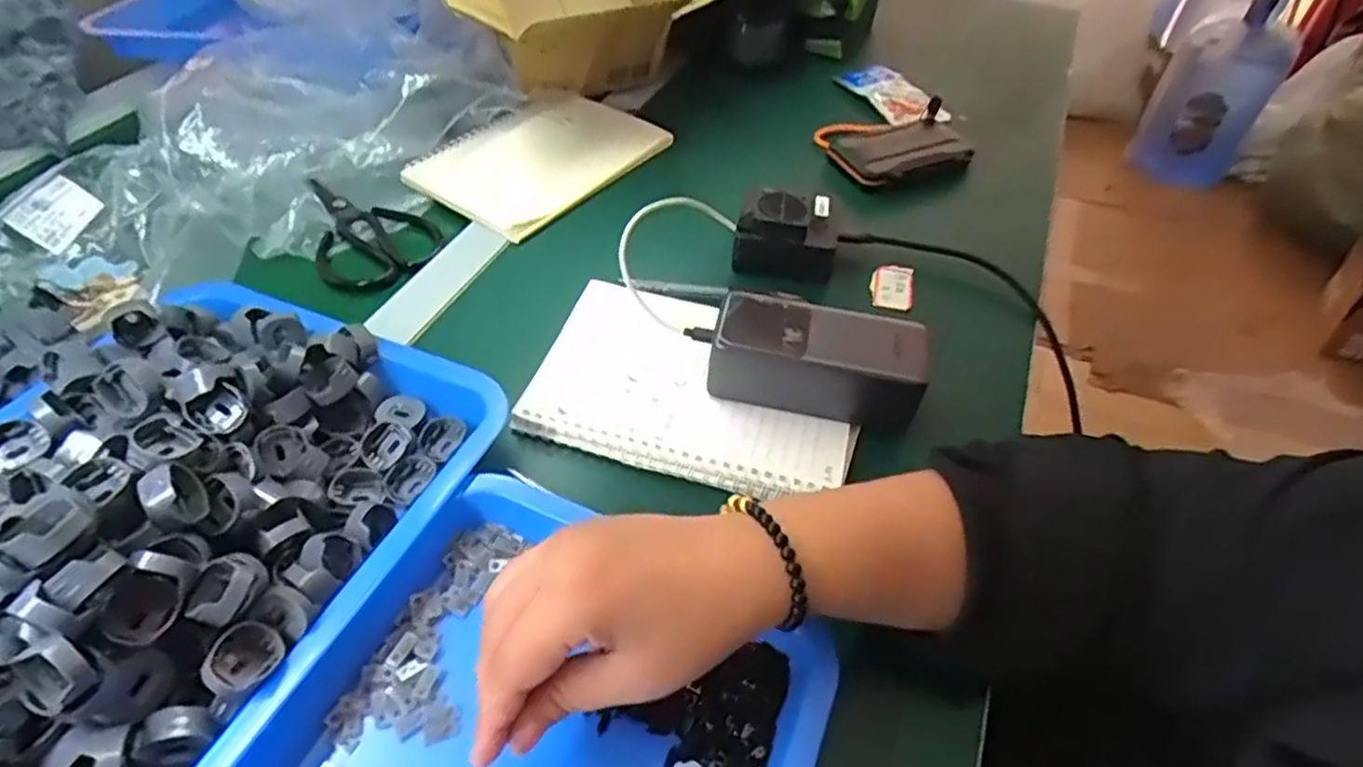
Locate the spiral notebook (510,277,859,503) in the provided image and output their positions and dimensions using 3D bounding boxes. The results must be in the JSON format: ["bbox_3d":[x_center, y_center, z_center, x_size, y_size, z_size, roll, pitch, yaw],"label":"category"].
[{"bbox_3d":[0.011,-0.001,0.471,0.201,0.019,0.134,16,59,8],"label":"spiral notebook"}]

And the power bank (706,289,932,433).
[{"bbox_3d":[0.087,-0.016,0.466,0.129,0.050,0.053,11,48,9],"label":"power bank"}]

